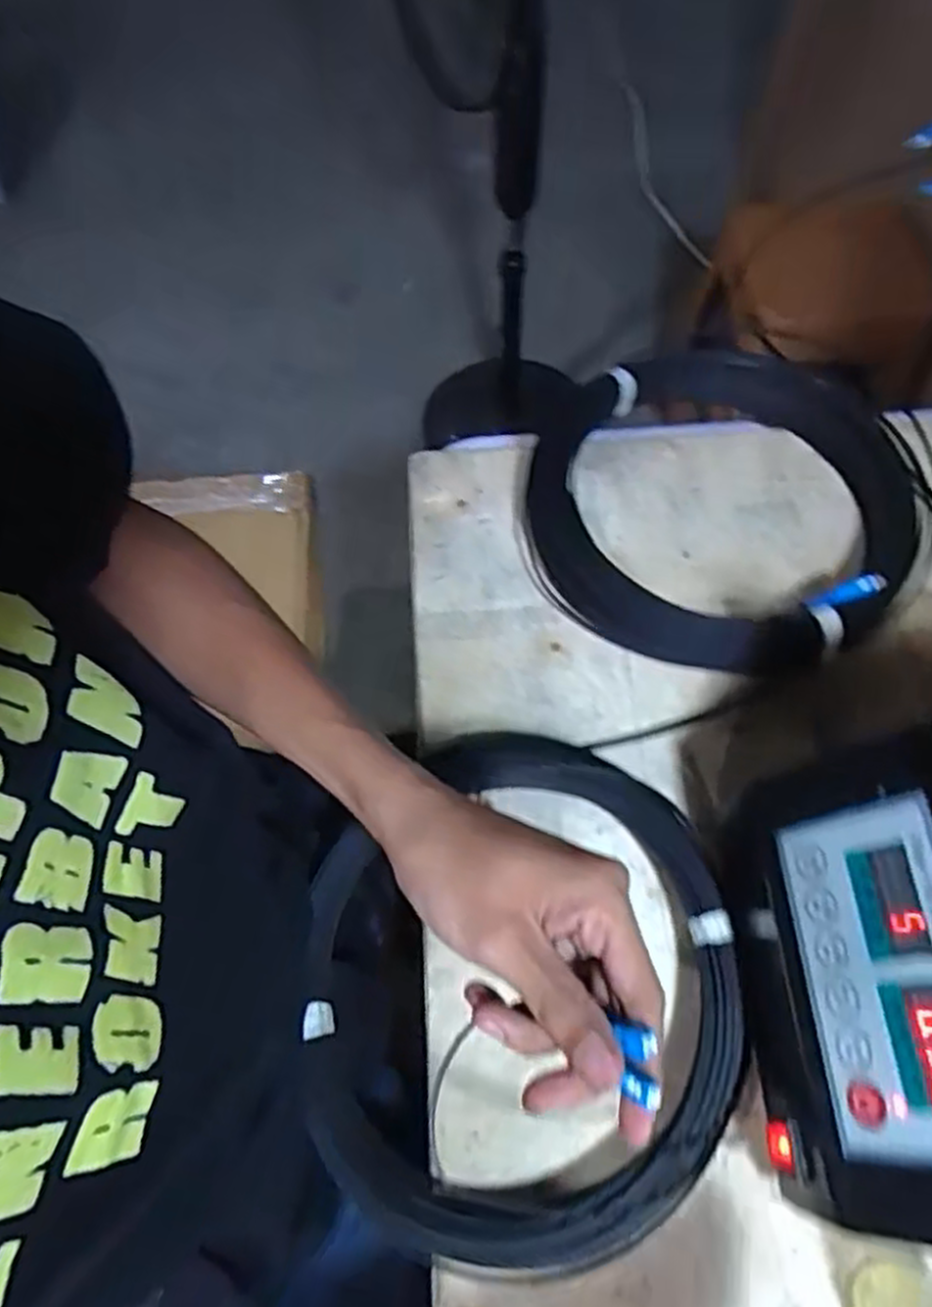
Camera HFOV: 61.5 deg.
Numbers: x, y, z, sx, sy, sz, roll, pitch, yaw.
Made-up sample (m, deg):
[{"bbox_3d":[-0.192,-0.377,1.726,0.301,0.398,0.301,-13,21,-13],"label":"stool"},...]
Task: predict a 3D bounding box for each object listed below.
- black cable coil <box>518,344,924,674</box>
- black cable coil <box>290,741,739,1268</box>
[{"bbox_3d":[0.212,-0.129,0.640,0.310,0.058,0.298,-1,63,2],"label":"black cable coil"},{"bbox_3d":[0.031,0.194,0.489,0.270,0.050,0.310,-2,63,1],"label":"black cable coil"}]

